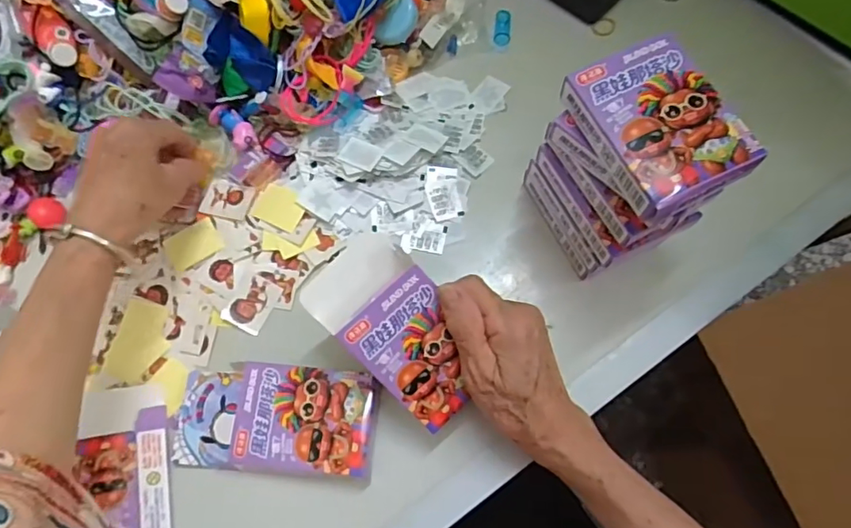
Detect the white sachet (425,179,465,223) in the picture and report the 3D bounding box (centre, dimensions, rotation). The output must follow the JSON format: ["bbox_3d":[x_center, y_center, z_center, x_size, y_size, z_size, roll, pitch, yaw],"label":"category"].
[{"bbox_3d":[0.016,-0.052,0.425,0.026,0.004,0.032,-13,73,-3],"label":"white sachet"}]

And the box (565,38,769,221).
[{"bbox_3d":[0.126,-0.077,0.294,0.067,0.020,0.093,-26,72,-6],"label":"box"}]

